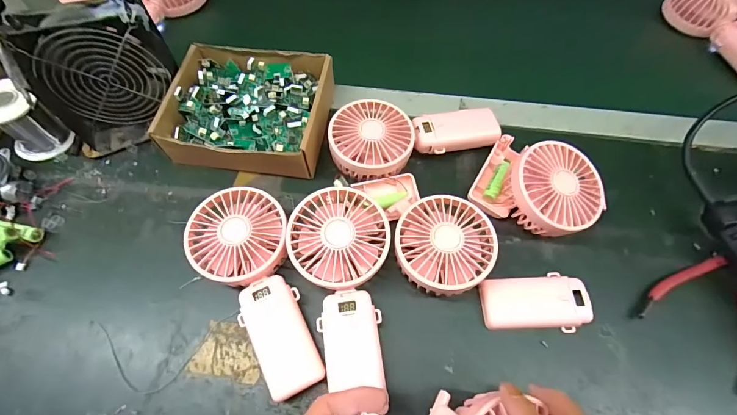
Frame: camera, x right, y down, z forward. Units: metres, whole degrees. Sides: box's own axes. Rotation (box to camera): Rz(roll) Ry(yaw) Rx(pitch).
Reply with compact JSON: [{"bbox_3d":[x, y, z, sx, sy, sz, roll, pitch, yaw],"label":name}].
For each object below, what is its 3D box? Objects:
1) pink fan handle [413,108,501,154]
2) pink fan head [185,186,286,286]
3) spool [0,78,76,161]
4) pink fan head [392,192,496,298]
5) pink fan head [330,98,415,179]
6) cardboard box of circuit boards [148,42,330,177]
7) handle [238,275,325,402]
[{"bbox_3d":[0.096,-0.083,0.398,0.094,0.032,0.045,-8,64,-3],"label":"pink fan handle"},{"bbox_3d":[-0.118,0.029,0.330,0.082,0.046,0.087,0,64,1],"label":"pink fan head"},{"bbox_3d":[-0.373,-0.091,0.380,0.055,0.065,0.055,31,68,15],"label":"spool"},{"bbox_3d":[0.068,0.036,0.324,0.084,0.038,0.087,0,61,1],"label":"pink fan head"},{"bbox_3d":[0.003,-0.070,0.377,0.086,0.041,0.086,0,64,1],"label":"pink fan head"},{"bbox_3d":[-0.129,-0.108,0.399,0.173,0.050,0.153,5,64,3],"label":"cardboard box of circuit boards"},{"bbox_3d":[-0.074,0.108,0.299,0.048,0.030,0.092,-23,66,-10],"label":"handle"}]

